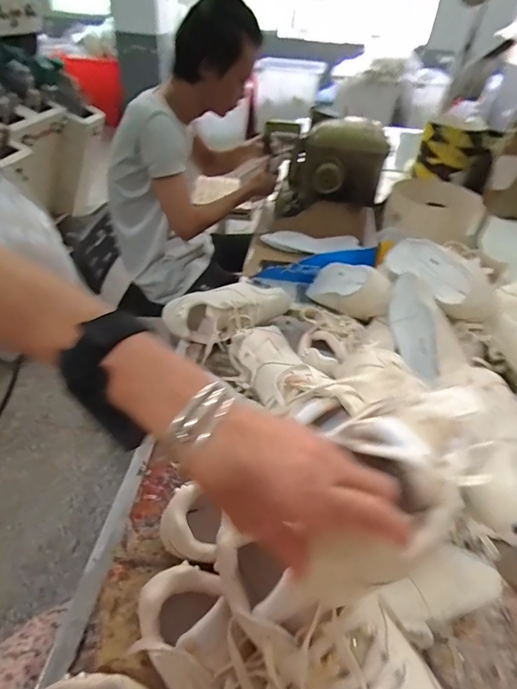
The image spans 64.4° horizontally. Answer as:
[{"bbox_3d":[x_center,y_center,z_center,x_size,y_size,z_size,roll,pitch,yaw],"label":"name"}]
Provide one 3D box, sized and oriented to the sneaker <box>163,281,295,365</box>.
[{"bbox_3d":[-0.064,-0.063,0.816,0.245,0.076,0.103,-20,45,-29],"label":"sneaker"}]

